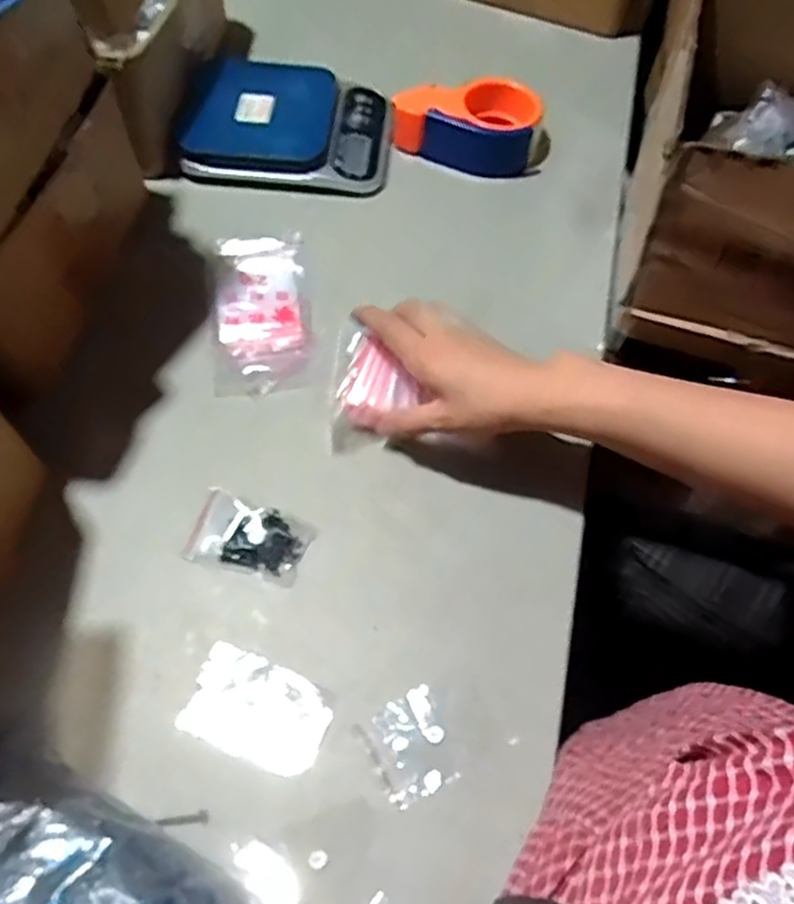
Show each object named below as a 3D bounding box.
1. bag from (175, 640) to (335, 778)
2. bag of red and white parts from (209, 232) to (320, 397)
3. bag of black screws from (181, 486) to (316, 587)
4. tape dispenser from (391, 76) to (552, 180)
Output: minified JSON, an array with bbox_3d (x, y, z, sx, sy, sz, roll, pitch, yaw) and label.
[{"bbox_3d":[-0.091,0.170,0.493,0.092,0.005,0.061,22,63,8],"label":"bag"},{"bbox_3d":[-0.117,-0.123,0.639,0.083,0.019,0.162,-7,62,-7],"label":"bag of red and white parts"},{"bbox_3d":[-0.108,0.061,0.542,0.082,0.014,0.055,20,62,7],"label":"bag of black screws"},{"bbox_3d":[0.074,-0.319,0.743,0.154,0.071,0.081,10,62,2],"label":"tape dispenser"}]

